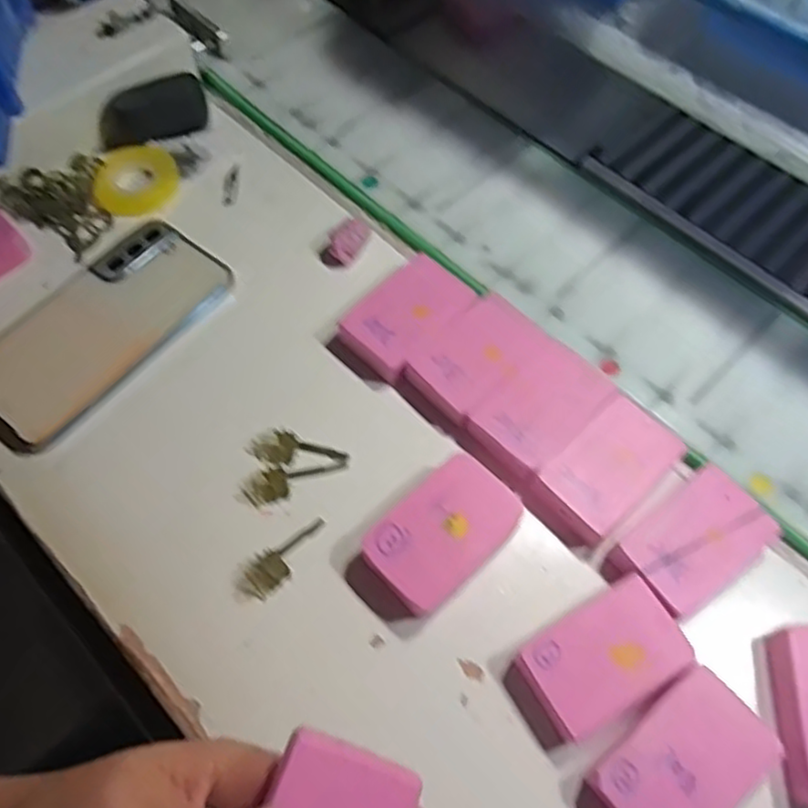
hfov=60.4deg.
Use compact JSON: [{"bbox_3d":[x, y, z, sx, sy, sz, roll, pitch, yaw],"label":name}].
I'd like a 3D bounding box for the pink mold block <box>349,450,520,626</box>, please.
[{"bbox_3d":[0.015,0.066,0.331,0.082,0.023,0.046,-41,70,-20],"label":"pink mold block"}]

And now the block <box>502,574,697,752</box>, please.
[{"bbox_3d":[0.085,0.115,0.308,0.076,0.019,0.044,-29,67,-16],"label":"block"}]

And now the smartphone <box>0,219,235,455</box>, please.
[{"bbox_3d":[-0.173,-0.043,0.392,0.075,0.009,0.151,36,67,16],"label":"smartphone"}]

